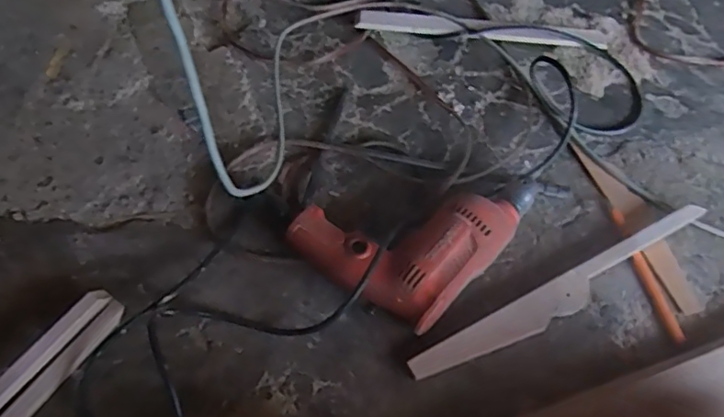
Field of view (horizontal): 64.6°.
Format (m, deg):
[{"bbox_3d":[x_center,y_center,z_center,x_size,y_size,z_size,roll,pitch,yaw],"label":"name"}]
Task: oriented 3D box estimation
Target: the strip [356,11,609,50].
[{"bbox_3d":[0.167,-0.245,0.786,0.341,0.018,0.038,3,57,-1],"label":"strip"}]

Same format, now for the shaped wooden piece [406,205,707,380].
[{"bbox_3d":[0.207,0.084,0.574,0.360,0.025,0.036,-24,62,-17],"label":"shaped wooden piece"}]

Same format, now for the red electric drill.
[{"bbox_3d":[0.062,0.012,0.590,0.162,0.057,0.234,41,64,20],"label":"red electric drill"}]

